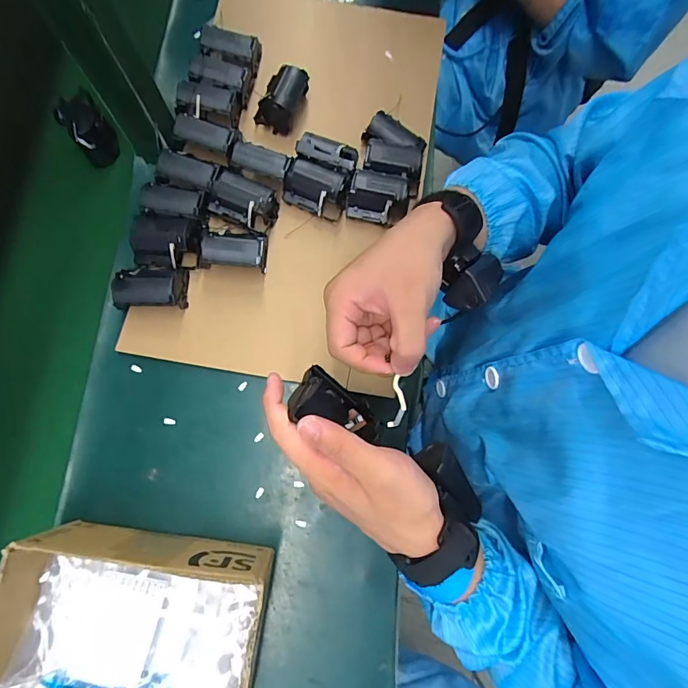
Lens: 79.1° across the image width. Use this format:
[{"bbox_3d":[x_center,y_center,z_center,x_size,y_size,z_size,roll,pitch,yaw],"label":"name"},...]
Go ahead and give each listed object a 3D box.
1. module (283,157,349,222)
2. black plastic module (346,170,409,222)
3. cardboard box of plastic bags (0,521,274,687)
[{"bbox_3d":[-0.033,-0.178,0.485,0.071,0.040,0.049,13,77,1],"label":"module"},{"bbox_3d":[0.038,-0.171,0.483,0.065,0.038,0.044,9,77,0],"label":"black plastic module"},{"bbox_3d":[-0.171,0.247,0.346,0.196,0.121,0.150,8,77,0],"label":"cardboard box of plastic bags"}]

